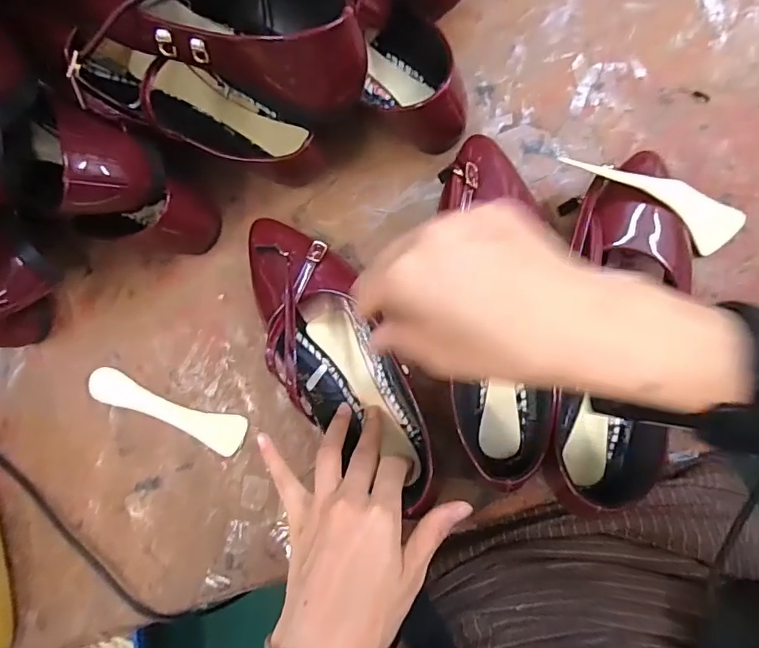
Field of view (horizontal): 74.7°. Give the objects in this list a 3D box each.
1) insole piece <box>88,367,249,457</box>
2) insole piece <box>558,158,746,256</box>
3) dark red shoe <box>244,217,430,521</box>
[{"bbox_3d":[-0.181,0.071,0.420,0.143,0.006,0.031,19,92,9],"label":"insole piece"},{"bbox_3d":[0.189,-0.086,0.341,0.133,0.013,0.031,23,93,-7],"label":"insole piece"},{"bbox_3d":[-0.029,0.027,0.371,0.076,0.065,0.238,-34,91,7],"label":"dark red shoe"}]

